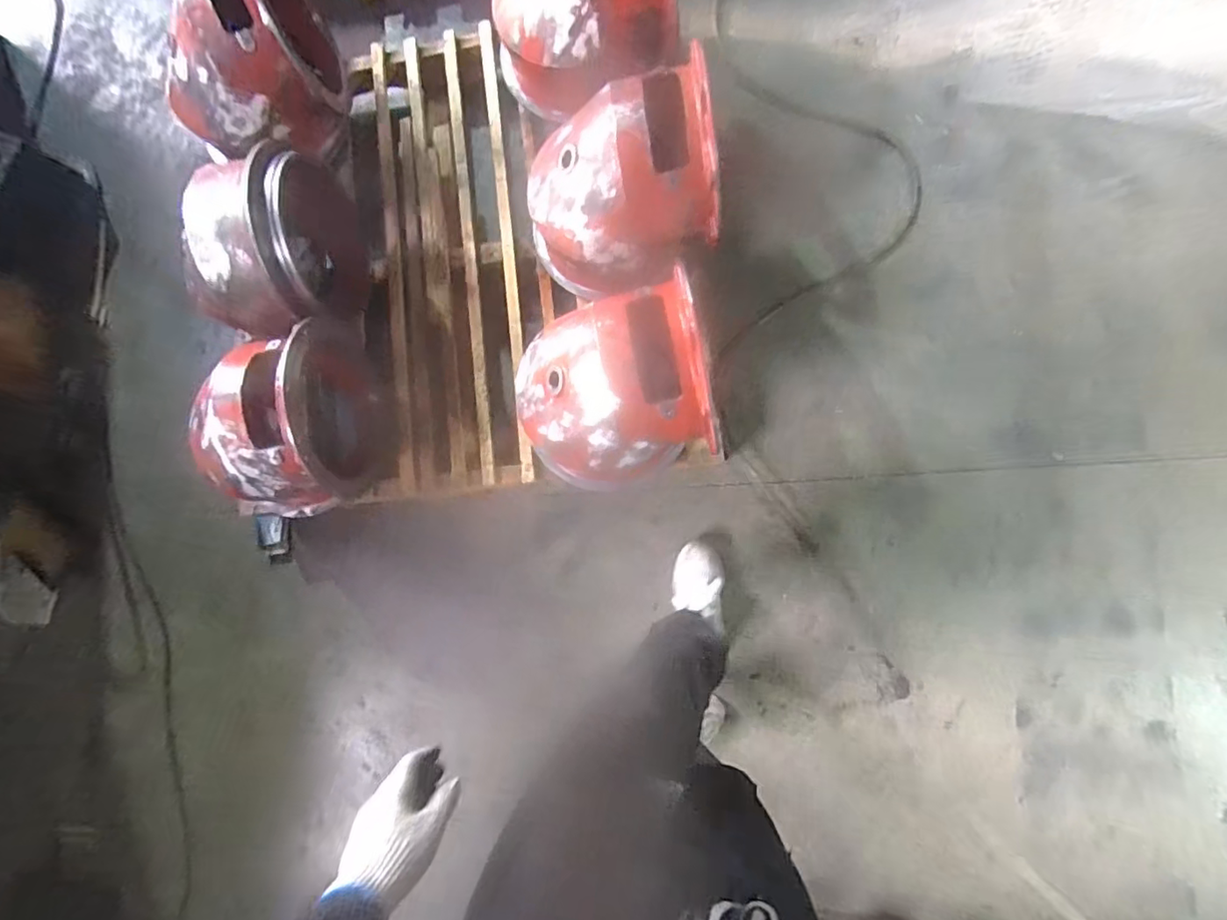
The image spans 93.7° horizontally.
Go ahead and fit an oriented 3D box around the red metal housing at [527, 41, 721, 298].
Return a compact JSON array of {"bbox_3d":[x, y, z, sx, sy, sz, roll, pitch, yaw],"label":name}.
[{"bbox_3d":[-0.002,-0.512,1.087,0.362,0.326,0.281,-3,85,6],"label":"red metal housing"}]

